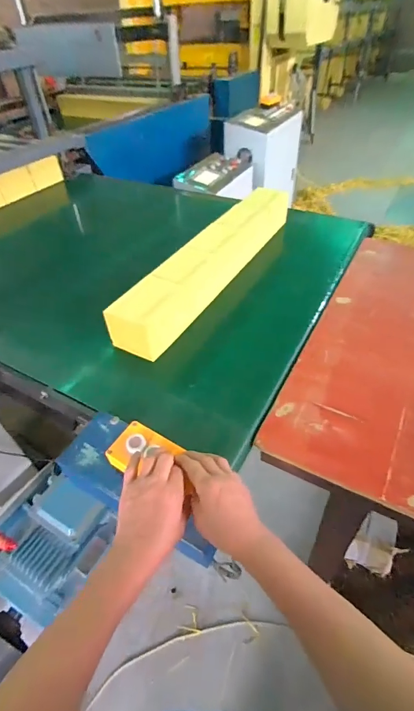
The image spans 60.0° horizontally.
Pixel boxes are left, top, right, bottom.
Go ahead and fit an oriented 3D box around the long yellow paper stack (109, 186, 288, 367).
[{"bbox_3d":[0.026,-0.269,0.991,0.113,0.116,0.753,23,50,25],"label":"long yellow paper stack"}]

